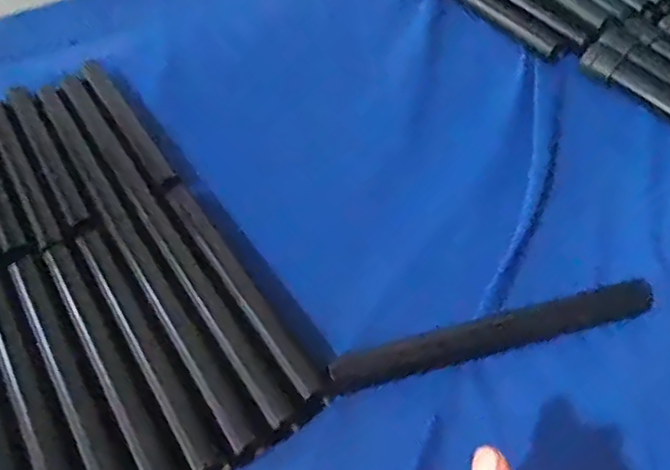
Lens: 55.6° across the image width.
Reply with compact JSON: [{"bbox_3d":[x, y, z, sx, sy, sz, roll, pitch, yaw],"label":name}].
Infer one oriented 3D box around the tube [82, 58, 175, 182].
[{"bbox_3d":[-0.195,-0.111,0.593,0.020,0.015,0.223,-26,52,-20],"label":"tube"}]

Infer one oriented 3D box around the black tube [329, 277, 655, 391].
[{"bbox_3d":[0.111,0.065,0.425,0.231,0.015,0.024,-14,49,-11],"label":"black tube"}]

